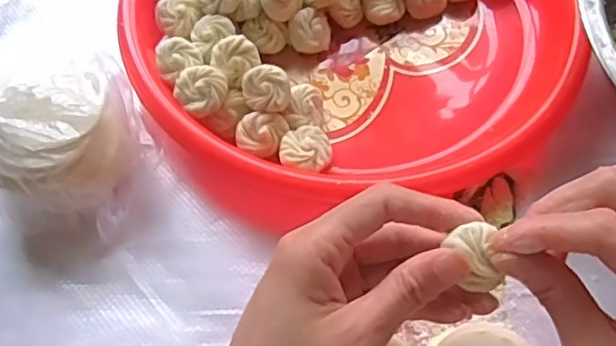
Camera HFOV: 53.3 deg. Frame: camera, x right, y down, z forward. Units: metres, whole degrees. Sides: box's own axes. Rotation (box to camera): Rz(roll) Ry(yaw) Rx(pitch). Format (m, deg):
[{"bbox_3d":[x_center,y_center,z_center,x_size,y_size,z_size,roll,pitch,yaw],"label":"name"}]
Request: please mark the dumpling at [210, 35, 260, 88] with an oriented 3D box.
[{"bbox_3d":[-0.045,-0.070,0.375,0.024,0.016,0.029,35,68,18],"label":"dumpling"}]

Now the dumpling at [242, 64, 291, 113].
[{"bbox_3d":[-0.025,-0.049,0.367,0.027,0.019,0.025,-7,61,-3],"label":"dumpling"}]

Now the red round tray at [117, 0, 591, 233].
[{"bbox_3d":[0.030,-0.112,0.407,0.287,0.052,0.275,0,61,1],"label":"red round tray"}]

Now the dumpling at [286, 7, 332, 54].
[{"bbox_3d":[0.001,-0.094,0.408,0.028,0.025,0.022,-9,61,-5],"label":"dumpling"}]

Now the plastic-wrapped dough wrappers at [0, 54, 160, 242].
[{"bbox_3d":[-0.138,-0.014,0.353,0.084,0.058,0.089,0,61,1],"label":"plastic-wrapped dough wrappers"}]

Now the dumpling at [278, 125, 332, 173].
[{"bbox_3d":[-0.001,-0.010,0.368,0.031,0.020,0.030,0,61,1],"label":"dumpling"}]

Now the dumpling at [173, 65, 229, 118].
[{"bbox_3d":[-0.063,-0.049,0.366,0.030,0.016,0.026,-36,67,-17],"label":"dumpling"}]

